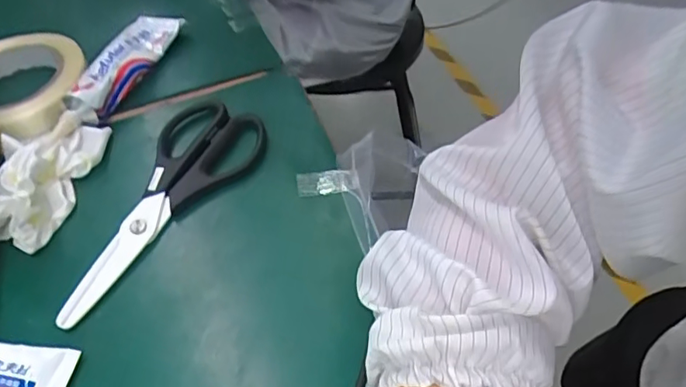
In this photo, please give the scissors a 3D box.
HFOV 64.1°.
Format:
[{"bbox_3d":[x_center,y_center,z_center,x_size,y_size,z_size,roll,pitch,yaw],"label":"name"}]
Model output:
[{"bbox_3d":[-0.133,0.001,0.375,0.079,0.014,0.183,31,59,23],"label":"scissors"}]

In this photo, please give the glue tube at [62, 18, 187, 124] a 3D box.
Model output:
[{"bbox_3d":[-0.180,-0.107,0.444,0.043,0.020,0.122,17,55,15],"label":"glue tube"}]

